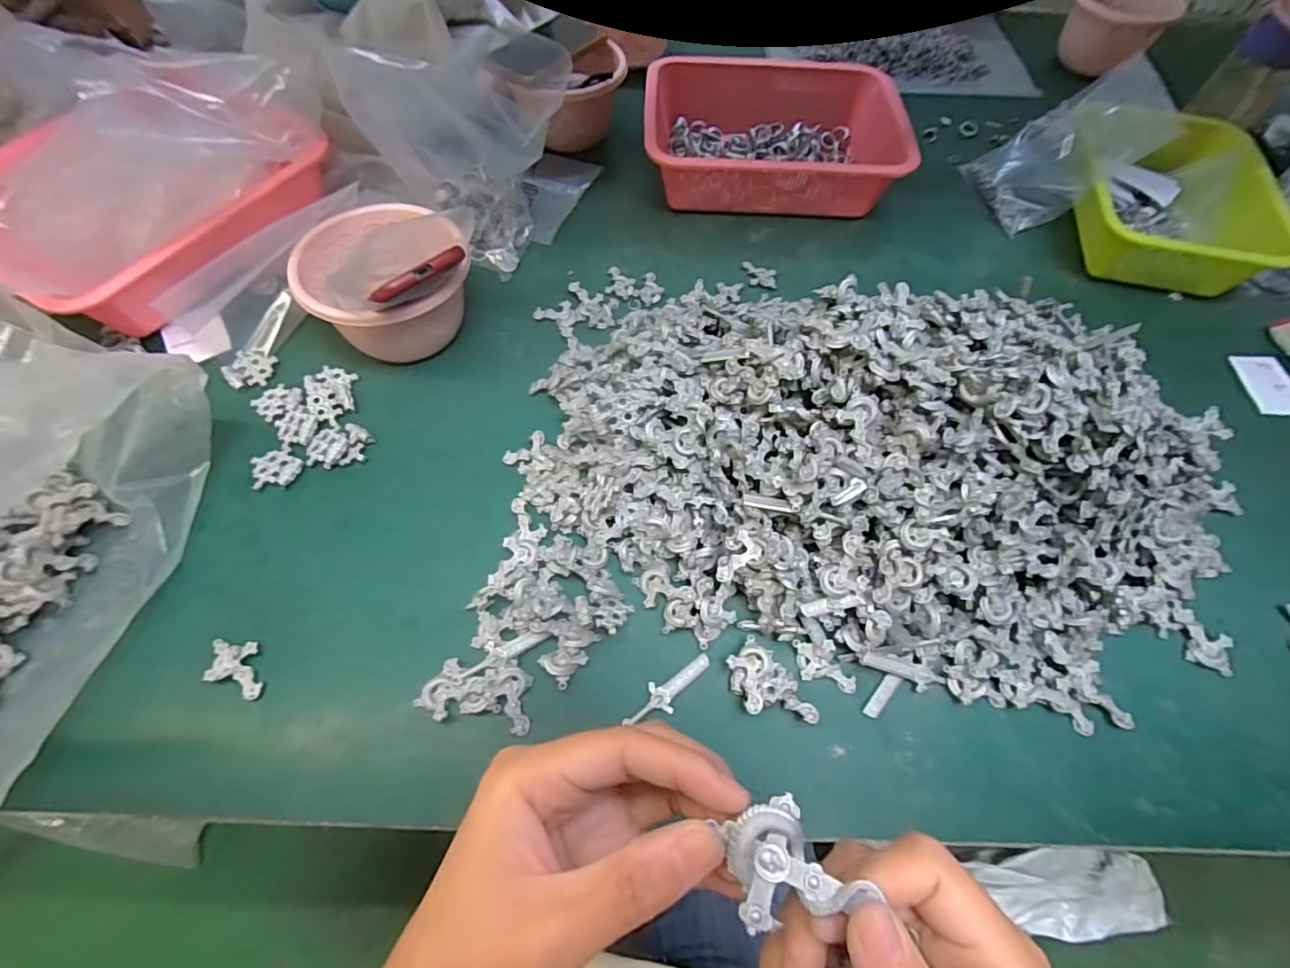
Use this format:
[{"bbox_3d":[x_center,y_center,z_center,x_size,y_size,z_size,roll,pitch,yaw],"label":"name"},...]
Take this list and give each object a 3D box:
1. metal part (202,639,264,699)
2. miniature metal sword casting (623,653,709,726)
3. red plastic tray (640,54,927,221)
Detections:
[{"bbox_3d":[-0.286,0.130,0.391,0.037,0.008,0.037,4,59,0],"label":"metal part"},{"bbox_3d":[0.018,0.146,0.395,0.072,0.004,0.022,-37,68,-21],"label":"miniature metal sword casting"},{"bbox_3d":[0.153,-0.422,0.686,0.305,0.077,0.201,3,59,-1],"label":"red plastic tray"}]

